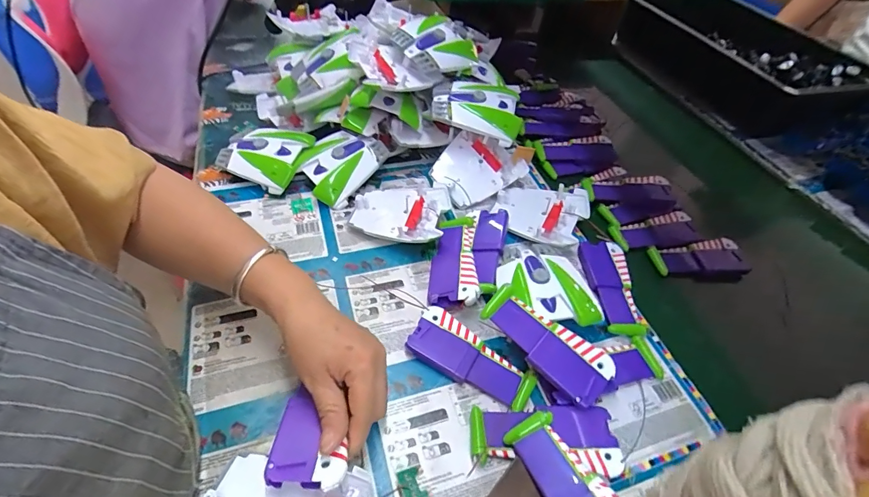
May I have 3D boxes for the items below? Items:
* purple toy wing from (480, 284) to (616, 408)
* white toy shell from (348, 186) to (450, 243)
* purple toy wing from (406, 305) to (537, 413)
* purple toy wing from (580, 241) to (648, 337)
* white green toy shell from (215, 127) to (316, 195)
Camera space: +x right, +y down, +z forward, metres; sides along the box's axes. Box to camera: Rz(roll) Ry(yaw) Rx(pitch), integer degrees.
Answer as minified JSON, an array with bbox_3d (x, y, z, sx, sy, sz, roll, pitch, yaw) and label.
[{"bbox_3d":[0.097,0.083,0.364,0.111,0.009,0.050,37,67,15],"label":"purple toy wing"},{"bbox_3d":[-0.042,-0.043,0.484,0.107,0.024,0.094,12,50,5],"label":"white toy shell"},{"bbox_3d":[0.033,0.102,0.374,0.119,0.014,0.050,29,53,18],"label":"purple toy wing"},{"bbox_3d":[0.195,0.042,0.449,0.050,0.017,0.118,5,50,-1],"label":"purple toy wing"},{"bbox_3d":[-0.217,-0.119,0.523,0.109,0.041,0.093,16,50,8],"label":"white green toy shell"}]

